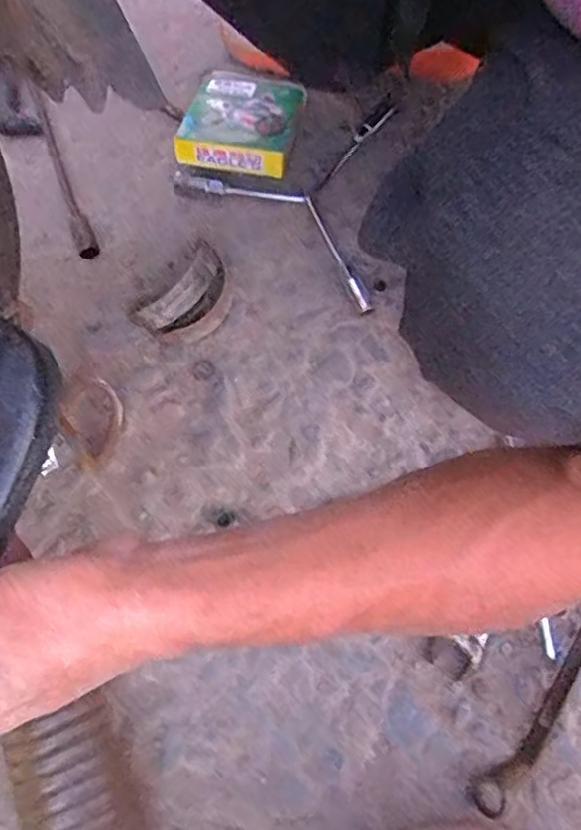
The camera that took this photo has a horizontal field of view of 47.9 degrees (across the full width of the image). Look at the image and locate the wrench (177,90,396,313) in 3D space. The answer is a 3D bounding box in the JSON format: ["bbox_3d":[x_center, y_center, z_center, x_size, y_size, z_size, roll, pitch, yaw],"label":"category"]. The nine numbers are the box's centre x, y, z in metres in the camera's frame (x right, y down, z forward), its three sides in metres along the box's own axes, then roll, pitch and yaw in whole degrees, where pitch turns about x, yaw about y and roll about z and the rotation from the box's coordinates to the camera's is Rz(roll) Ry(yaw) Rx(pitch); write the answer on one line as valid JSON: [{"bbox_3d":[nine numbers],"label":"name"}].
[{"bbox_3d":[0.040,-0.235,0.643,0.225,0.032,0.203,36,74,10],"label":"wrench"}]

